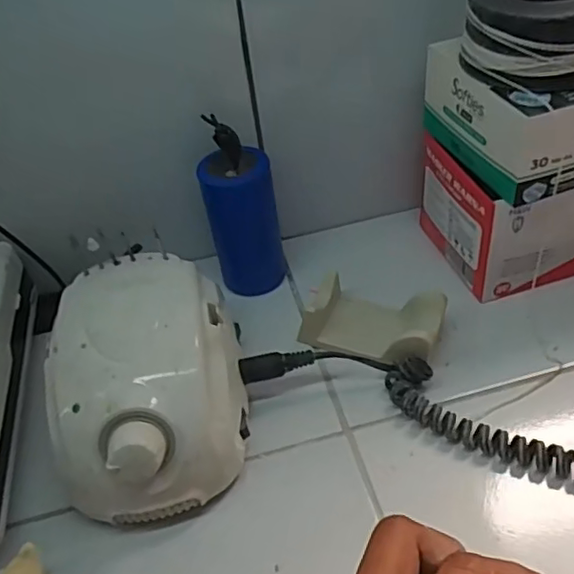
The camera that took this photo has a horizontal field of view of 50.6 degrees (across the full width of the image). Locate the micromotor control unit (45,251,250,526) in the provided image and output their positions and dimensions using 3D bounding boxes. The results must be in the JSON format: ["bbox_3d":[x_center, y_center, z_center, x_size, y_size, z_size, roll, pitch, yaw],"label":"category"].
[{"bbox_3d":[-0.079,0.050,0.350,0.099,0.072,0.136,-9,45,-1],"label":"micromotor control unit"}]

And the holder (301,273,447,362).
[{"bbox_3d":[0.057,0.023,0.407,0.088,0.034,0.048,16,50,23],"label":"holder"}]

